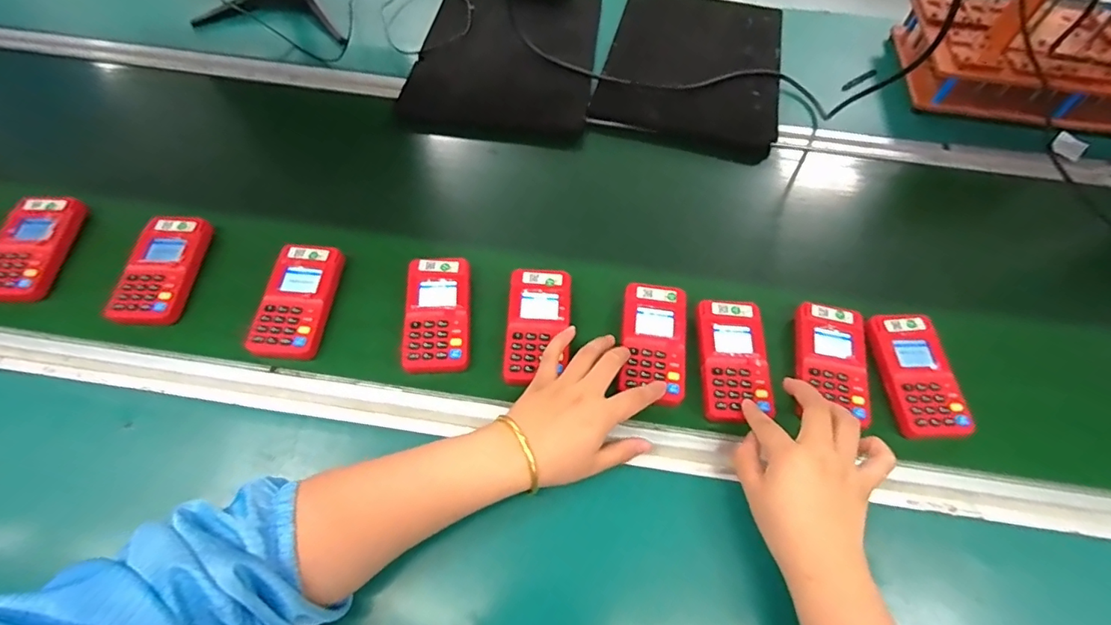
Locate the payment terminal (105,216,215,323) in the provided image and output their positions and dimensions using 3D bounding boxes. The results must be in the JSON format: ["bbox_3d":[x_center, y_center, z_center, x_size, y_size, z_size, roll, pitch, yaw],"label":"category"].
[{"bbox_3d":[-0.407,-0.045,0.525,0.063,0.021,0.123,2,57,-8],"label":"payment terminal"}]

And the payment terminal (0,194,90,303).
[{"bbox_3d":[-0.554,-0.068,0.534,0.064,0.027,0.128,-2,60,-3],"label":"payment terminal"}]

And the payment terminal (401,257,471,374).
[{"bbox_3d":[-0.118,0.002,0.513,0.060,0.026,0.123,2,57,-8],"label":"payment terminal"}]

